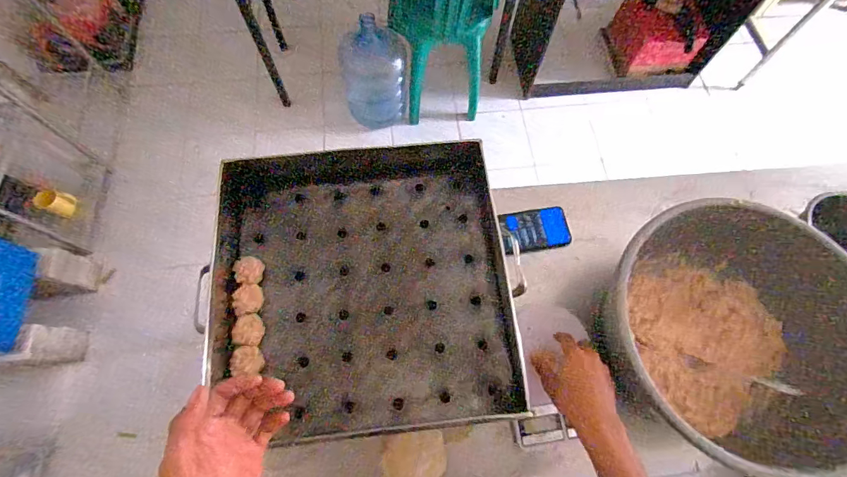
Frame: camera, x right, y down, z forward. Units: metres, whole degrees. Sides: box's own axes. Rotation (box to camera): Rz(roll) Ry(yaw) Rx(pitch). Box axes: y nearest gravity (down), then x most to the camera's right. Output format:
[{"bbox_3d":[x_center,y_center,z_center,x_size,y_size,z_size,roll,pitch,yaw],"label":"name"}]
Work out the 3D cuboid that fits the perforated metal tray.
[{"bbox_3d":[-0.080,0.062,0.598,0.423,0.071,0.413,-6,77,-7],"label":"perforated metal tray"}]

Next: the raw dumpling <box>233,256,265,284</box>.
[{"bbox_3d":[-0.261,0.049,0.607,0.037,0.029,0.041,6,69,1],"label":"raw dumpling"}]

